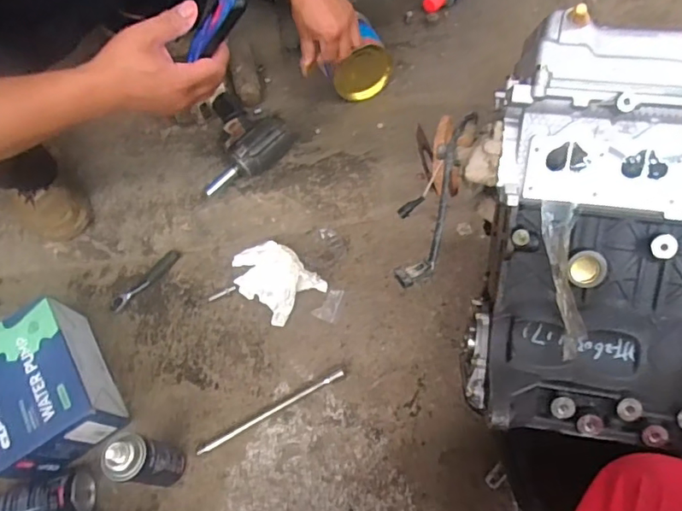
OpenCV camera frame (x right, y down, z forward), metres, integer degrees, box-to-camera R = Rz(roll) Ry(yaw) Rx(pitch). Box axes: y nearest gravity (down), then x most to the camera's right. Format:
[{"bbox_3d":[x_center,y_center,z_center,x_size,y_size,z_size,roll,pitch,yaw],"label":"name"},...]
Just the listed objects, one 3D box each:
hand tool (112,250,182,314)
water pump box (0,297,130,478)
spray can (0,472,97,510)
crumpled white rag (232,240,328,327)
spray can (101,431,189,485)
[{"bbox_3d":[-0.344,0.043,0.921,0.025,0.014,0.147,40,75,22],"label":"hand tool"},{"bbox_3d":[-0.450,0.201,0.788,0.163,0.116,0.215,-32,65,-9],"label":"water pump box"},{"bbox_3d":[-0.470,0.361,0.752,0.210,0.053,0.060,-11,64,2],"label":"spray can"},{"bbox_3d":[-0.114,0.035,0.875,0.109,0.036,0.158,-42,67,-13],"label":"crumpled white rag"},{"bbox_3d":[-0.259,0.280,0.704,0.050,0.163,0.054,-3,65,6],"label":"spray can"}]

